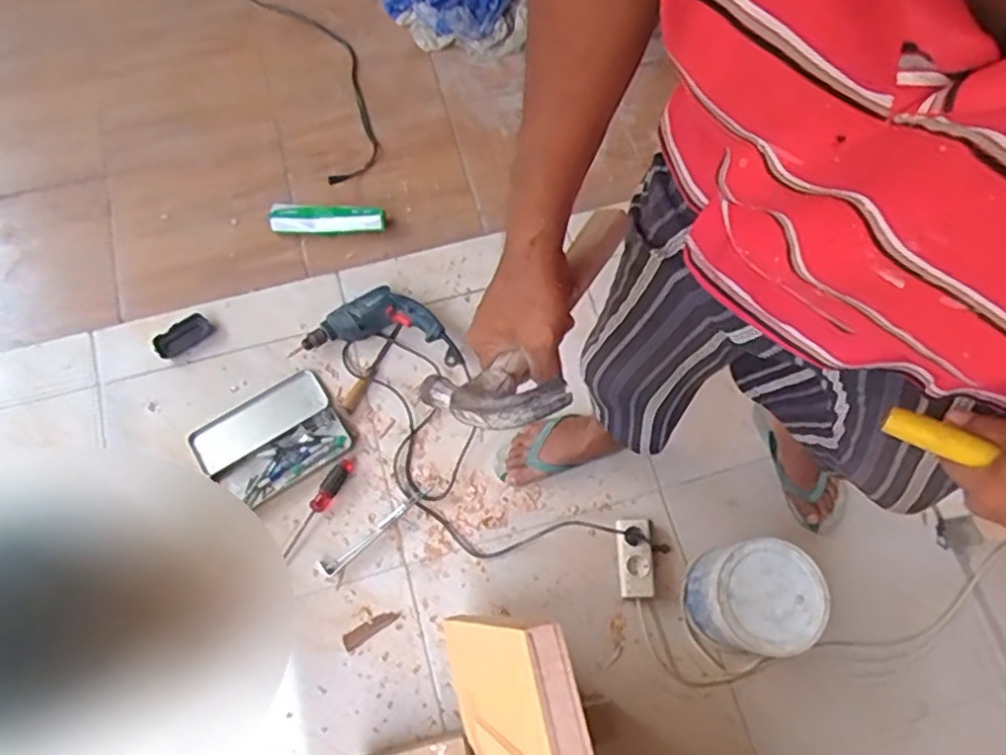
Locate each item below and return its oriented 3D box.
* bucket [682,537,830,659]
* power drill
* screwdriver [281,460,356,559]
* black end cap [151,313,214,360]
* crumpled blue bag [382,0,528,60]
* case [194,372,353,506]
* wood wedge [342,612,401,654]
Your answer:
[{"bbox_3d":[0.414,0.368,1.123,0.176,0.201,0.167,1,70,-2],"label":"bucket"},{"bbox_3d":[-0.245,-0.109,1.335,0.334,0.067,0.146,7,70,0],"label":"power drill"},{"bbox_3d":[-0.343,0.239,1.243,0.035,0.026,0.202,27,73,9],"label":"screwdriver"},{"bbox_3d":[-0.642,-0.082,1.348,0.114,0.022,0.065,-33,75,-13],"label":"black end cap"},{"bbox_3d":[-0.119,-0.930,1.634,0.345,0.082,0.277,6,71,2],"label":"crumpled blue bag"},{"bbox_3d":[-0.443,0.117,1.278,0.255,0.033,0.189,-33,75,-11],"label":"case"},{"bbox_3d":[-0.235,0.442,1.185,0.102,0.012,0.030,-35,75,-11],"label":"wood wedge"}]

